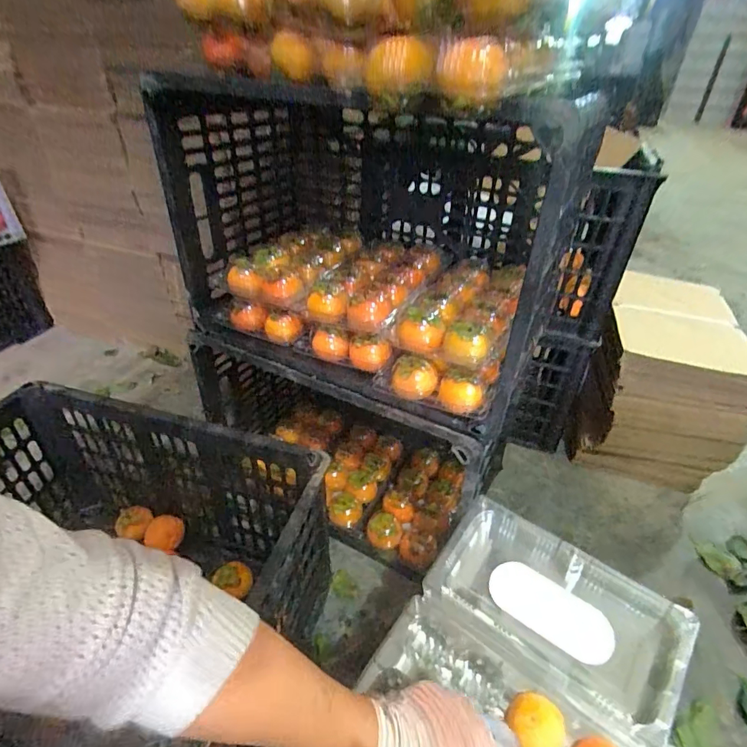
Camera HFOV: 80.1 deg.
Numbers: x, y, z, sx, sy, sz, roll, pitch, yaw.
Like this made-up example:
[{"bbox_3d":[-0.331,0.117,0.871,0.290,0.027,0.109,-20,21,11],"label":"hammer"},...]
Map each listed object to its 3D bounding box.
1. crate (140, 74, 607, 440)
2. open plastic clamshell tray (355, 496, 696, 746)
[{"bbox_3d":[-0.008,-0.194,0.637,0.512,0.287,0.329,20,40,21],"label":"crate"},{"bbox_3d":[0.152,0.309,0.462,0.258,0.072,0.297,25,42,26],"label":"open plastic clamshell tray"}]

